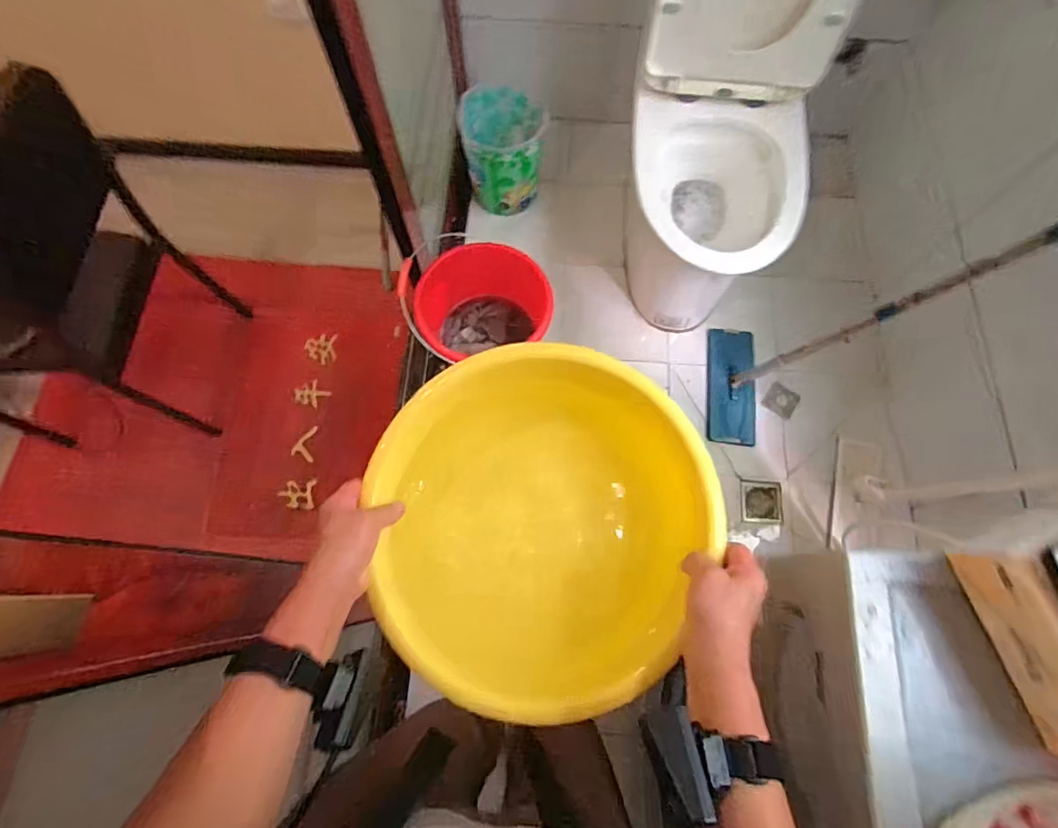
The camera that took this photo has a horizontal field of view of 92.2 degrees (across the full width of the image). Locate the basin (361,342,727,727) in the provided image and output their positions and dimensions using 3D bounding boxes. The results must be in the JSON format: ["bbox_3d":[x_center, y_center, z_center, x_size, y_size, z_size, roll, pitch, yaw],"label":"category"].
[{"bbox_3d":[0.009,0.117,0.528,0.331,0.134,0.363,0,71,-1],"label":"basin"}]

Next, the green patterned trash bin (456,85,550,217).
[{"bbox_3d":[-0.073,-0.739,1.460,0.234,0.233,0.231,-2,72,-2],"label":"green patterned trash bin"}]

